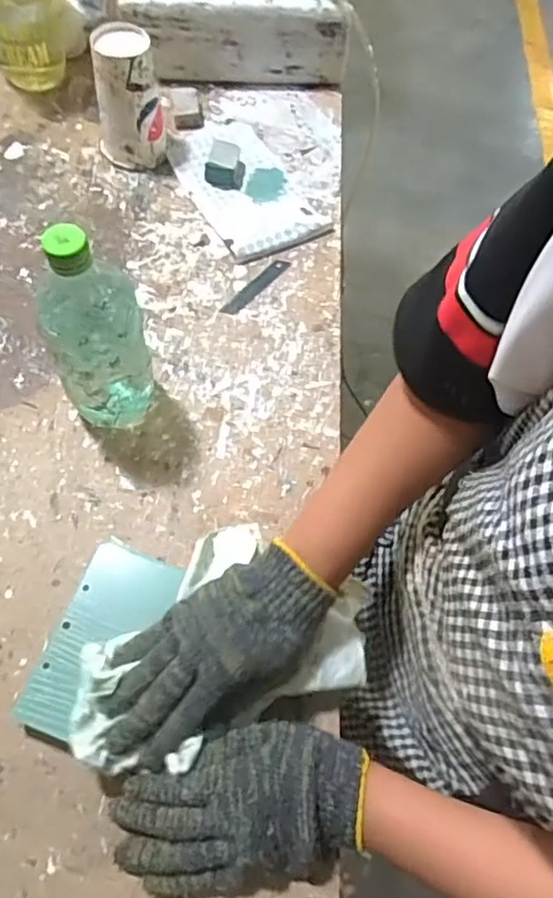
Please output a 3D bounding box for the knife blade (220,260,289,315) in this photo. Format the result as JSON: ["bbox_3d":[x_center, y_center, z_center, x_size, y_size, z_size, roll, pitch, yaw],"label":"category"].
[{"bbox_3d":[-0.023,-0.178,0.650,0.017,0.004,0.098,39,70,13],"label":"knife blade"}]

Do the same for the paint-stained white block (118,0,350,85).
[{"bbox_3d":[-0.056,-0.623,0.807,0.285,0.101,0.250,-1,65,-4],"label":"paint-stained white block"}]

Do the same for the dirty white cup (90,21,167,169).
[{"bbox_3d":[-0.169,-0.398,0.677,0.079,0.125,0.075,-7,65,-7],"label":"dirty white cup"}]

